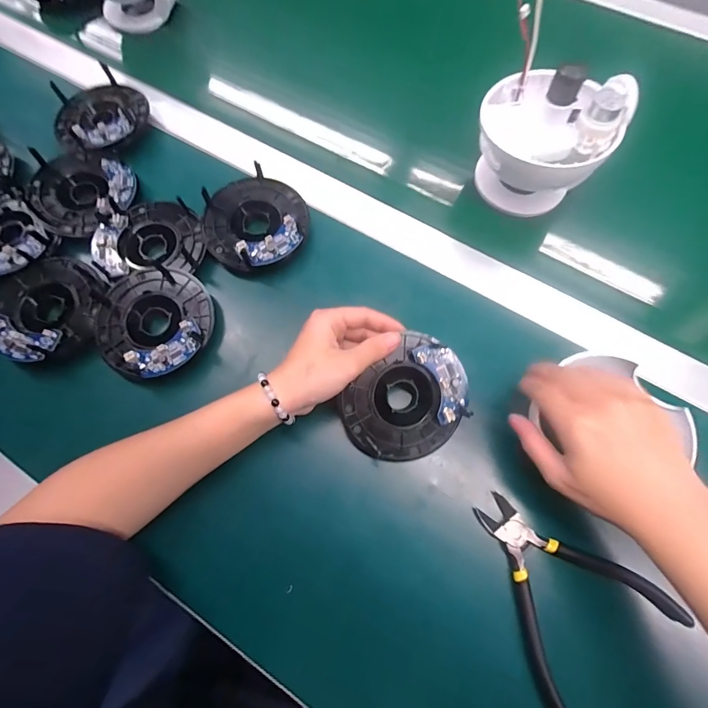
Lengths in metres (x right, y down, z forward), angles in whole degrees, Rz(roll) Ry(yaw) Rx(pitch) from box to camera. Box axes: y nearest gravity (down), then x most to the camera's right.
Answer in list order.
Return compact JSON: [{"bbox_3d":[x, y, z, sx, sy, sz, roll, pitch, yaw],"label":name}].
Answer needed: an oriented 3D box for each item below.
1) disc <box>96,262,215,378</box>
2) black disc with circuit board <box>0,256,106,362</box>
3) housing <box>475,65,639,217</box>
[{"bbox_3d":[-0.178,-0.030,0.342,0.099,0.020,0.098,-1,70,1],"label":"disc"},{"bbox_3d":[-0.280,-0.045,0.349,0.094,0.018,0.100,-1,70,1],"label":"black disc with circuit board"},{"bbox_3d":[0.173,-0.199,0.354,0.114,0.109,0.097,34,75,13],"label":"housing"}]

